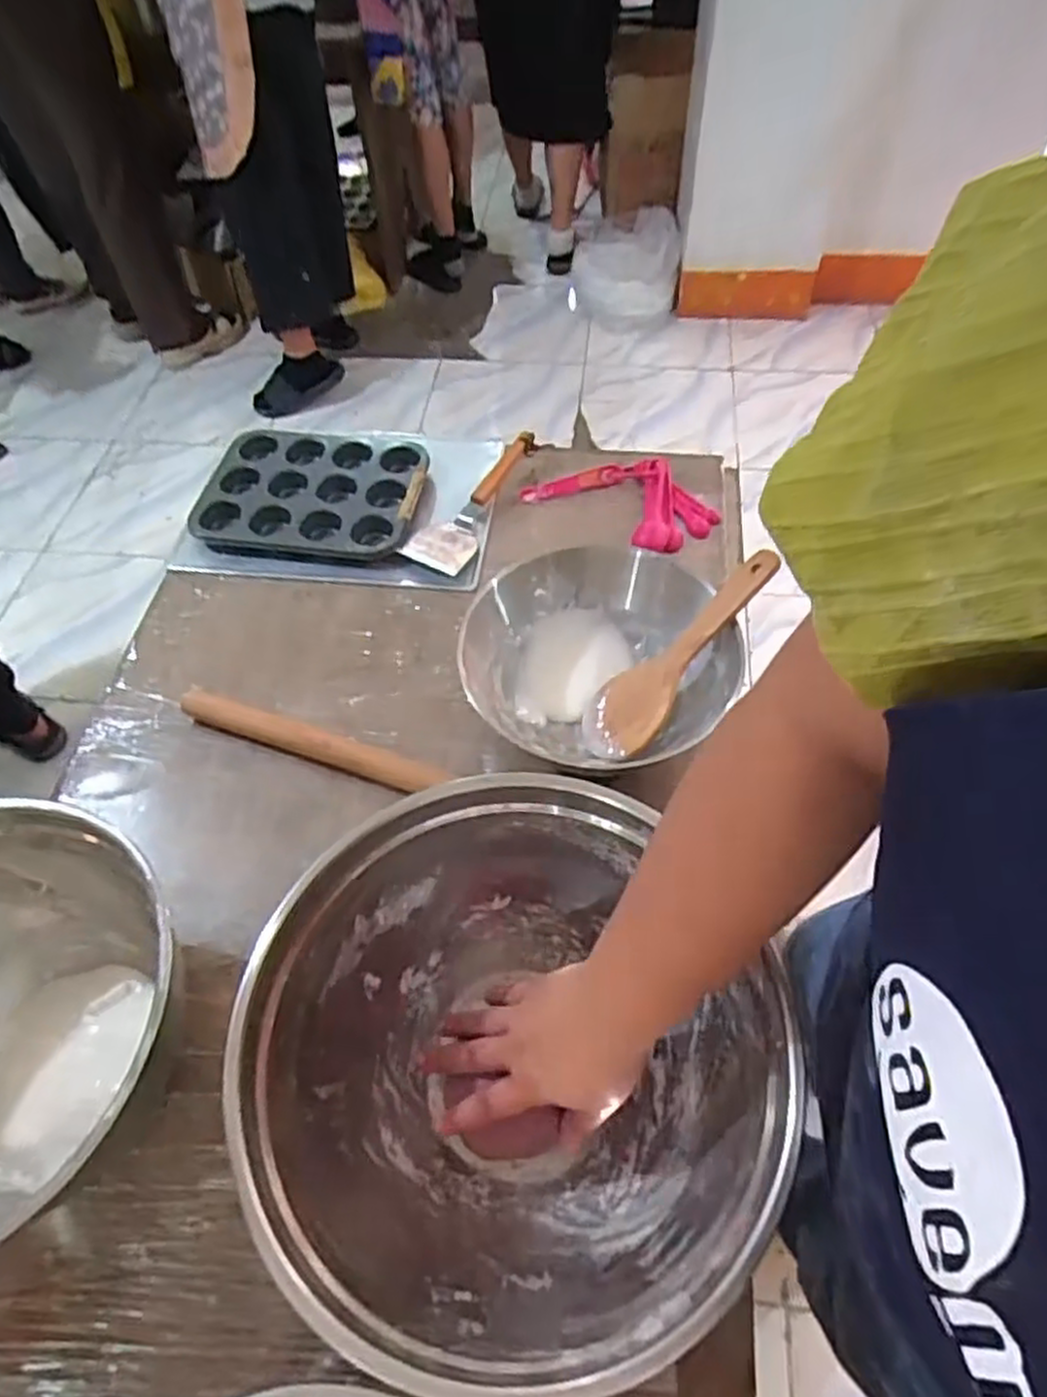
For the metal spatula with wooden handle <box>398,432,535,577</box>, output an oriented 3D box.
[{"bbox_3d":[-0.058,-0.233,0.895,0.075,0.026,0.218,24,62,17],"label":"metal spatula with wooden handle"}]

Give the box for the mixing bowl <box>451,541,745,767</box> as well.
[{"bbox_3d":[0.073,-0.027,0.724,0.237,0.118,0.215,18,61,14],"label":"mixing bowl"}]

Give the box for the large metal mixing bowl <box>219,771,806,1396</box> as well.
[{"bbox_3d":[-0.011,0.231,0.492,0.288,0.162,0.301,0,56,0],"label":"large metal mixing bowl"}]

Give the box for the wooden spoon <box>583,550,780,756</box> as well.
[{"bbox_3d":[0.139,-0.039,0.684,0.228,0.027,0.069,-48,62,12],"label":"wooden spoon"}]

